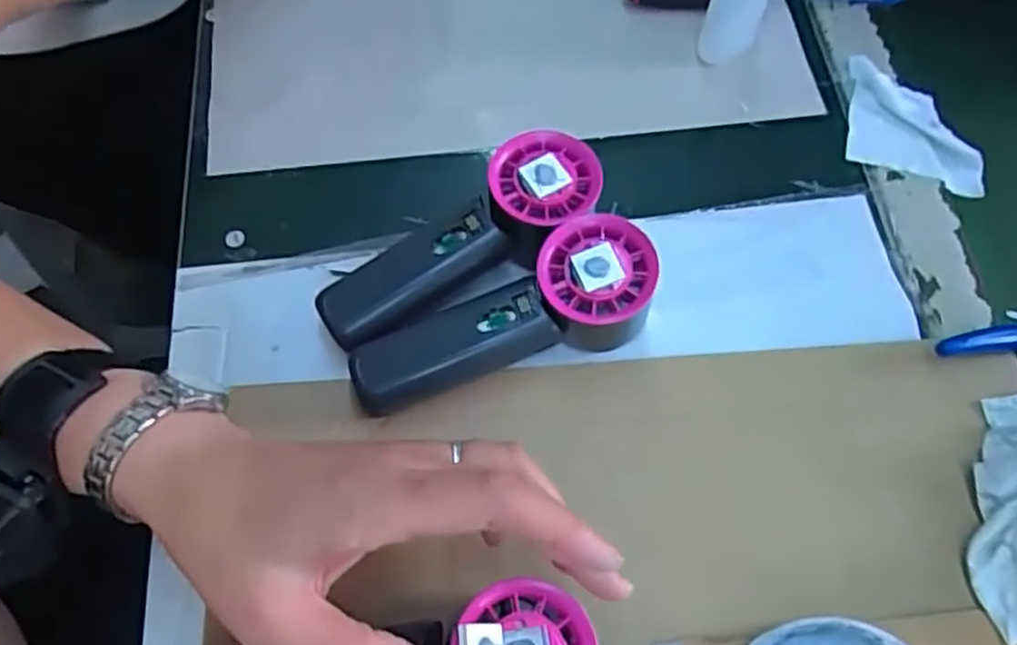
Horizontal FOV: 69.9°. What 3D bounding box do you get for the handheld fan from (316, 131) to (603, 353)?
[{"bbox_3d":[-0.022,-0.036,0.380,0.157,0.052,0.055,-36,70,-14],"label":"handheld fan"}]

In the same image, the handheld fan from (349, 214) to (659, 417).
[{"bbox_3d":[-0.001,0.005,0.360,0.151,0.053,0.052,-27,69,-11],"label":"handheld fan"}]

